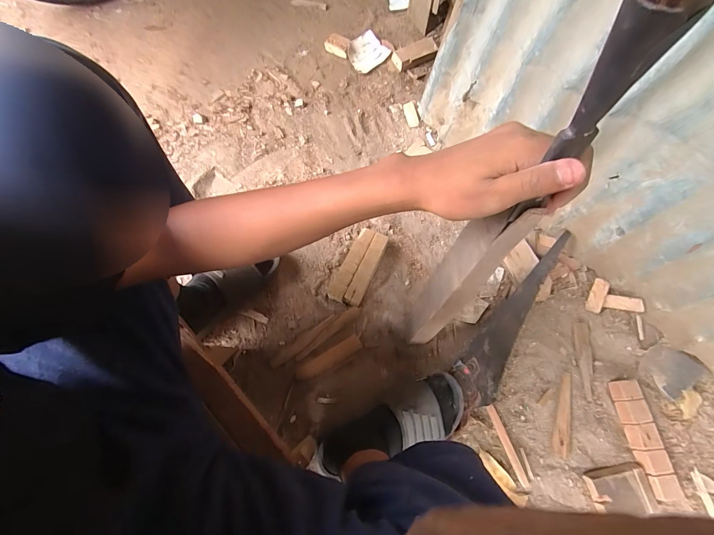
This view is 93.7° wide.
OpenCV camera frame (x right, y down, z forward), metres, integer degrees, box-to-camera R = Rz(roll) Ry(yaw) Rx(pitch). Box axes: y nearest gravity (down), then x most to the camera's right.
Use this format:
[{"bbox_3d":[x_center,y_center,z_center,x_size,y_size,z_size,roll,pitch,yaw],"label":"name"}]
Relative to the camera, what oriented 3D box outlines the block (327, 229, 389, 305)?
[{"bbox_3d":[0.005,-0.004,0.685,0.065,0.030,0.165,24,73,6],"label":"block"}]

